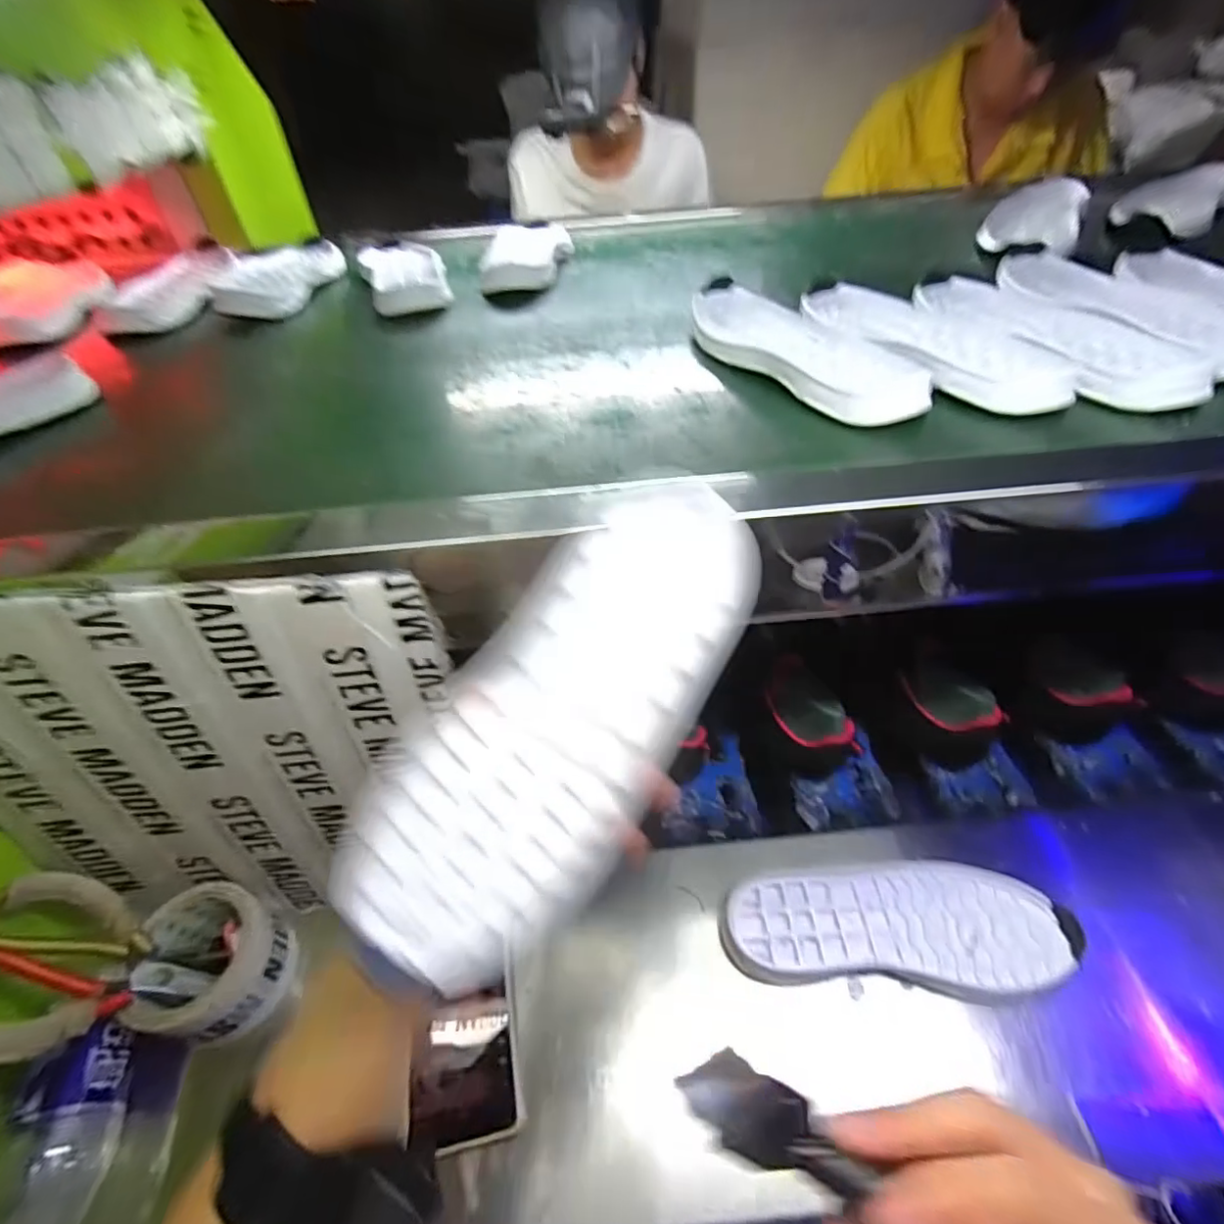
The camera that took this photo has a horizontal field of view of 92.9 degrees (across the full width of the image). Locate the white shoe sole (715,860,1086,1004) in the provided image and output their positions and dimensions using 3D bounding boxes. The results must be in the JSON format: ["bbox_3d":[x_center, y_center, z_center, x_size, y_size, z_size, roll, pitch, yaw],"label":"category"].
[{"bbox_3d":[0.223,0.253,0.476,0.255,0.028,0.097,-1,43,6],"label":"white shoe sole"}]

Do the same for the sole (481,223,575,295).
[{"bbox_3d":[-0.098,-0.432,0.697,0.093,0.032,0.220,-5,43,2],"label":"sole"}]

